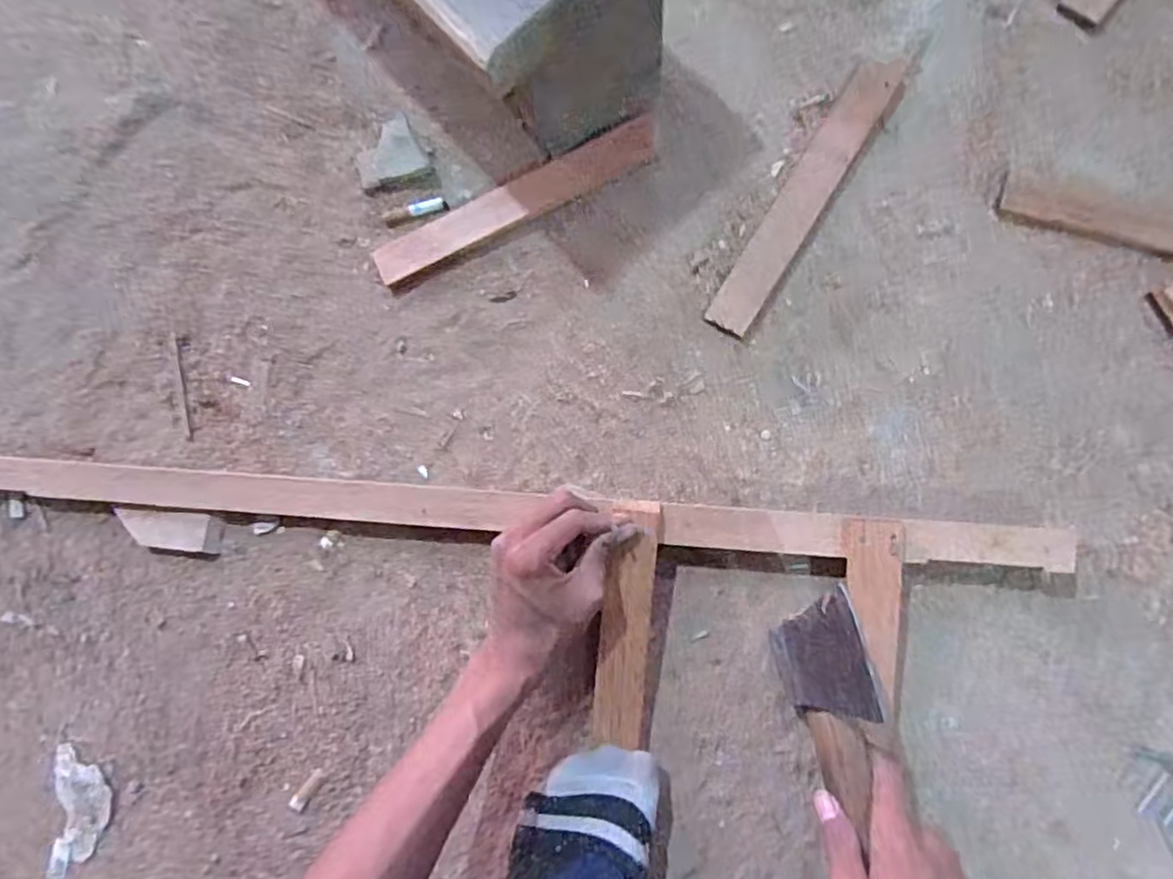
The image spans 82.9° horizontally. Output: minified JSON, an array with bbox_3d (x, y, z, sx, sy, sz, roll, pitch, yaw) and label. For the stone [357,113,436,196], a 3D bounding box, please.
[{"bbox_3d":[-0.169,-0.239,0.570,0.060,0.017,0.055,-30,82,1],"label":"stone"}]

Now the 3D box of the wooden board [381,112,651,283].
[{"bbox_3d":[-0.060,-0.200,0.559,0.252,0.011,0.041,-24,82,2],"label":"wooden board"}]

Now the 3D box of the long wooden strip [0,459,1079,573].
[{"bbox_3d":[-0.100,0.055,0.517,0.877,0.020,0.034,3,84,7],"label":"long wooden strip"}]

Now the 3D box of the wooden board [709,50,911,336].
[{"bbox_3d":[0.179,-0.198,0.533,0.039,0.008,0.260,32,87,8],"label":"wooden board"}]

